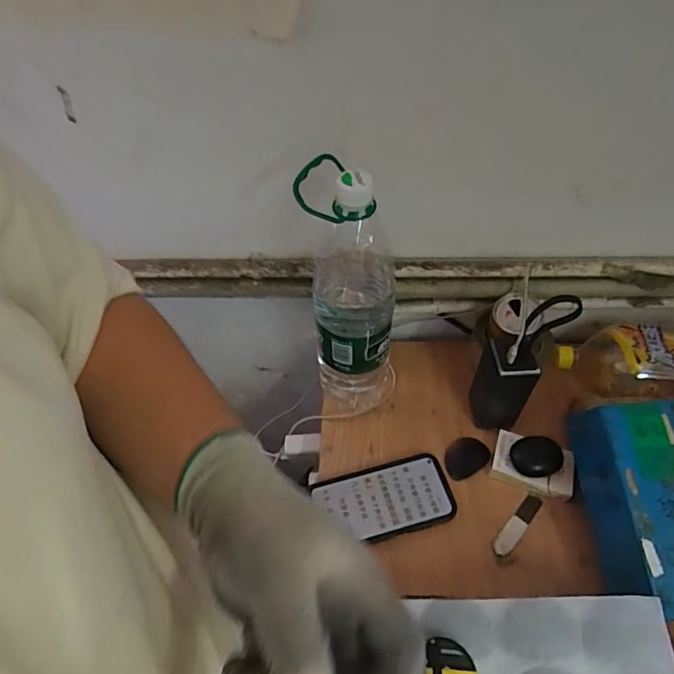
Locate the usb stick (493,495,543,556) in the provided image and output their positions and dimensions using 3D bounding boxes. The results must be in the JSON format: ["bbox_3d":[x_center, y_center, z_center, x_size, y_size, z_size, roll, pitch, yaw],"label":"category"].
[{"bbox_3d":[0.205,0.212,0.553,0.020,0.006,0.081,34,59,26],"label":"usb stick"}]

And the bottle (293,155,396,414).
[{"bbox_3d":[0.020,-0.034,0.546,0.105,0.325,0.087,0,50,1],"label":"bottle"}]

